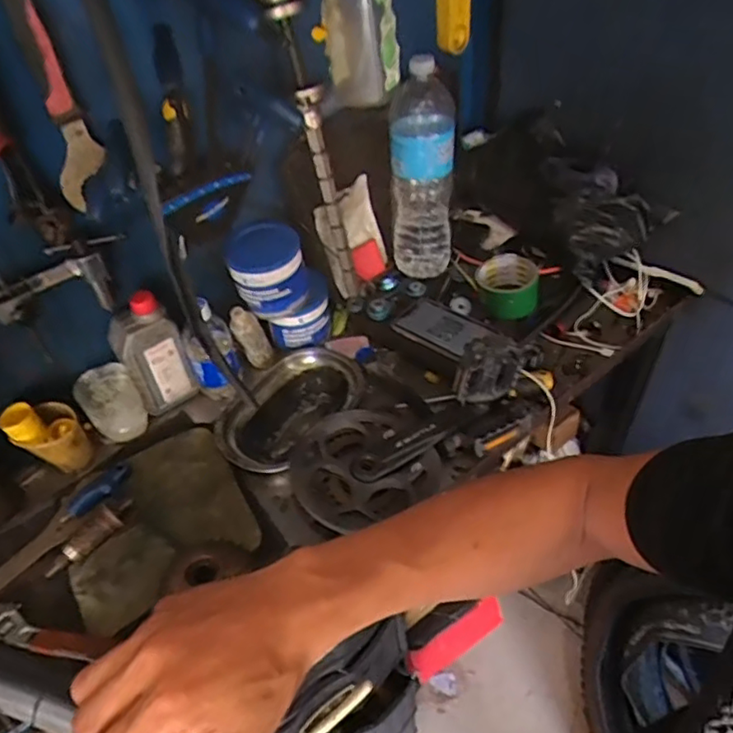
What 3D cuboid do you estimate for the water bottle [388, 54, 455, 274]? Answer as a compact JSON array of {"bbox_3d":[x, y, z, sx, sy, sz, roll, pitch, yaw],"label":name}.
[{"bbox_3d":[0.082,-0.277,0.889,0.090,0.295,0.080,1,47,8],"label":"water bottle"}]

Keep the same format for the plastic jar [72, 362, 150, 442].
[{"bbox_3d":[-0.342,0.055,0.817,0.071,0.094,0.066,-30,51,-20],"label":"plastic jar"}]

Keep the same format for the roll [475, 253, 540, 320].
[{"bbox_3d":[0.206,-0.119,0.883,0.089,0.050,0.095,5,48,11],"label":"roll"}]

